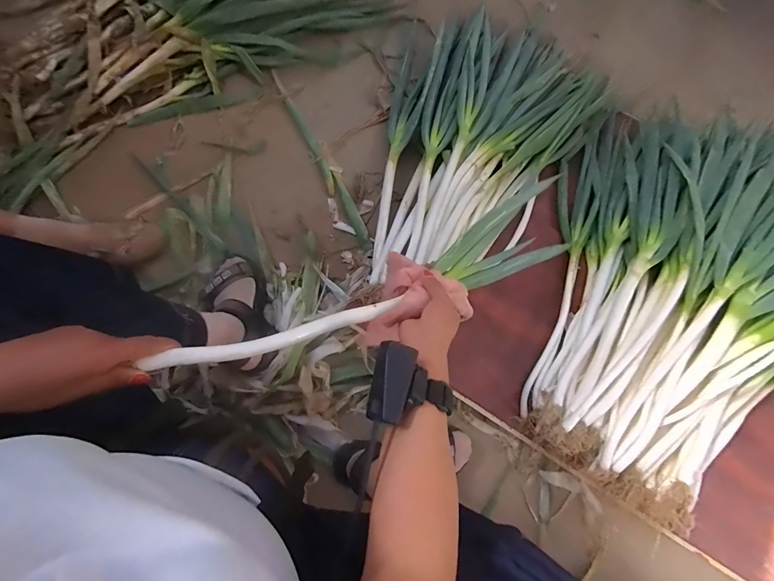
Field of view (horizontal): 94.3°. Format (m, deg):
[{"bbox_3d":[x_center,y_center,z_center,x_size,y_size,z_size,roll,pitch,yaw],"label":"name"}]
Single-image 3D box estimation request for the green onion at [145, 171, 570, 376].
[{"bbox_3d":[0.046,-0.020,0.479,0.596,0.074,0.102,-23,76,-29],"label":"green onion"}]

